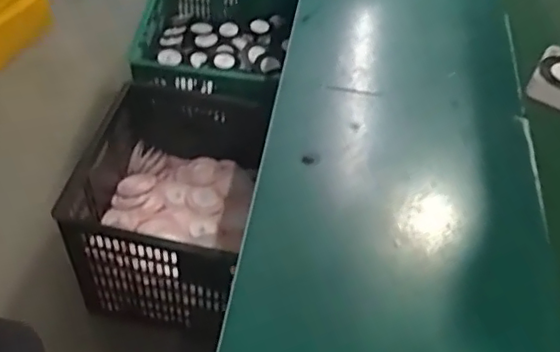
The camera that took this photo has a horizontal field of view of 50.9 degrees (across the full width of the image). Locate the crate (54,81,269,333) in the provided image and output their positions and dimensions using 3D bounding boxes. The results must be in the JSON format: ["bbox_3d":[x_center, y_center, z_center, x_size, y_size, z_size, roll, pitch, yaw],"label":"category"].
[{"bbox_3d":[-0.293,0.061,1.548,0.410,0.352,0.536,9,49,2],"label":"crate"}]

